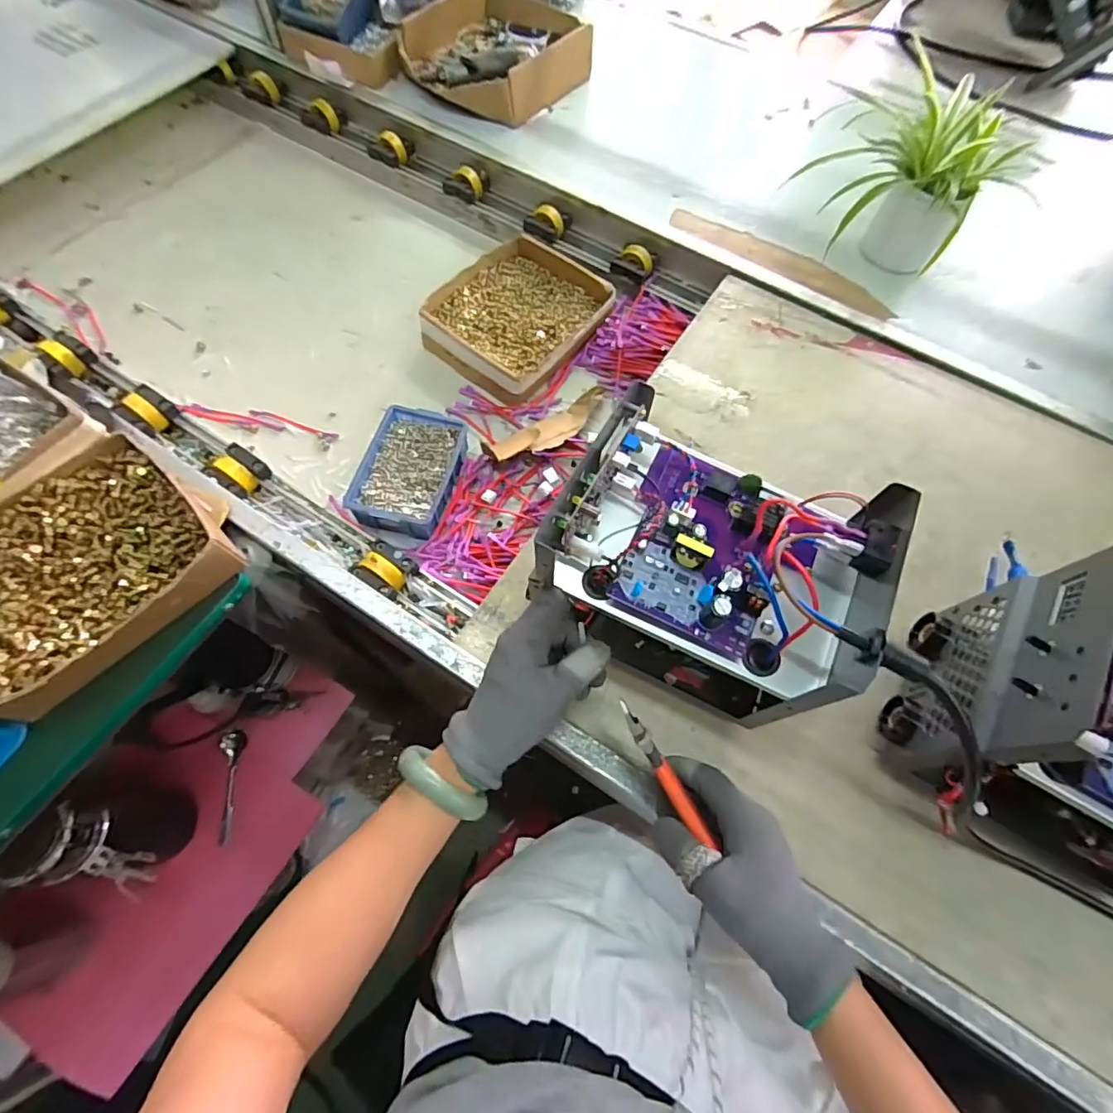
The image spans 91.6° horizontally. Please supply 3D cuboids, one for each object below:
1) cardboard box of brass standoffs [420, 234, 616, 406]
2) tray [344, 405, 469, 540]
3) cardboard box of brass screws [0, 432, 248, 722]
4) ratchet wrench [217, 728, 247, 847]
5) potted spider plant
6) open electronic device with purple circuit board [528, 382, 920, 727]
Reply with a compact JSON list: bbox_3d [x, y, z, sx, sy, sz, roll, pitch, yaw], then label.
[{"bbox_3d":[-0.054,-0.330,0.745,0.201,0.048,0.228,39,70,13],"label":"cardboard box of brass standoffs"},{"bbox_3d":[-0.168,-0.099,0.627,0.104,0.036,0.152,14,66,4],"label":"tray"},{"bbox_3d":[-0.422,0.011,0.479,0.201,0.052,0.226,33,69,12],"label":"cardboard box of brass screws"},{"bbox_3d":[-0.481,0.336,0.798,0.035,0.014,0.159,6,81,-32],"label":"ratchet wrench"},{"bbox_3d":[0.436,-0.465,0.672,0.212,0.183,0.168,1,66,-2],"label":"potted spider plant"},{"bbox_3d":[0.110,0.012,0.416,0.219,0.176,0.151,25,67,8],"label":"open electronic device with purple circuit board"}]

